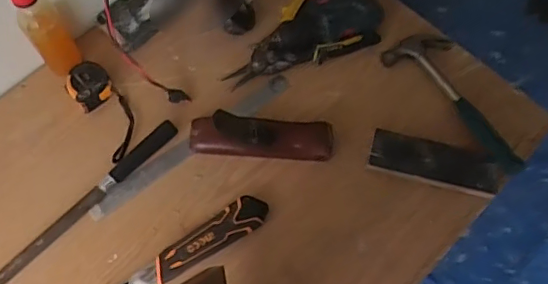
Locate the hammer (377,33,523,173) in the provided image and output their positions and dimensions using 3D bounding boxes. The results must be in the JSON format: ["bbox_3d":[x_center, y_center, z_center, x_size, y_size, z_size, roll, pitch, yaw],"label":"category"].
[{"bbox_3d":[0.271,-0.068,0.804,0.088,0.025,0.255,-34,72,-14],"label":"hammer"}]

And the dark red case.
[{"bbox_3d":[-0.019,-0.009,0.763,0.196,0.042,0.056,5,67,1],"label":"dark red case"}]

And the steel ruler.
[{"bbox_3d":[-0.114,0.001,0.788,0.327,0.010,0.028,-35,69,-14],"label":"steel ruler"}]

